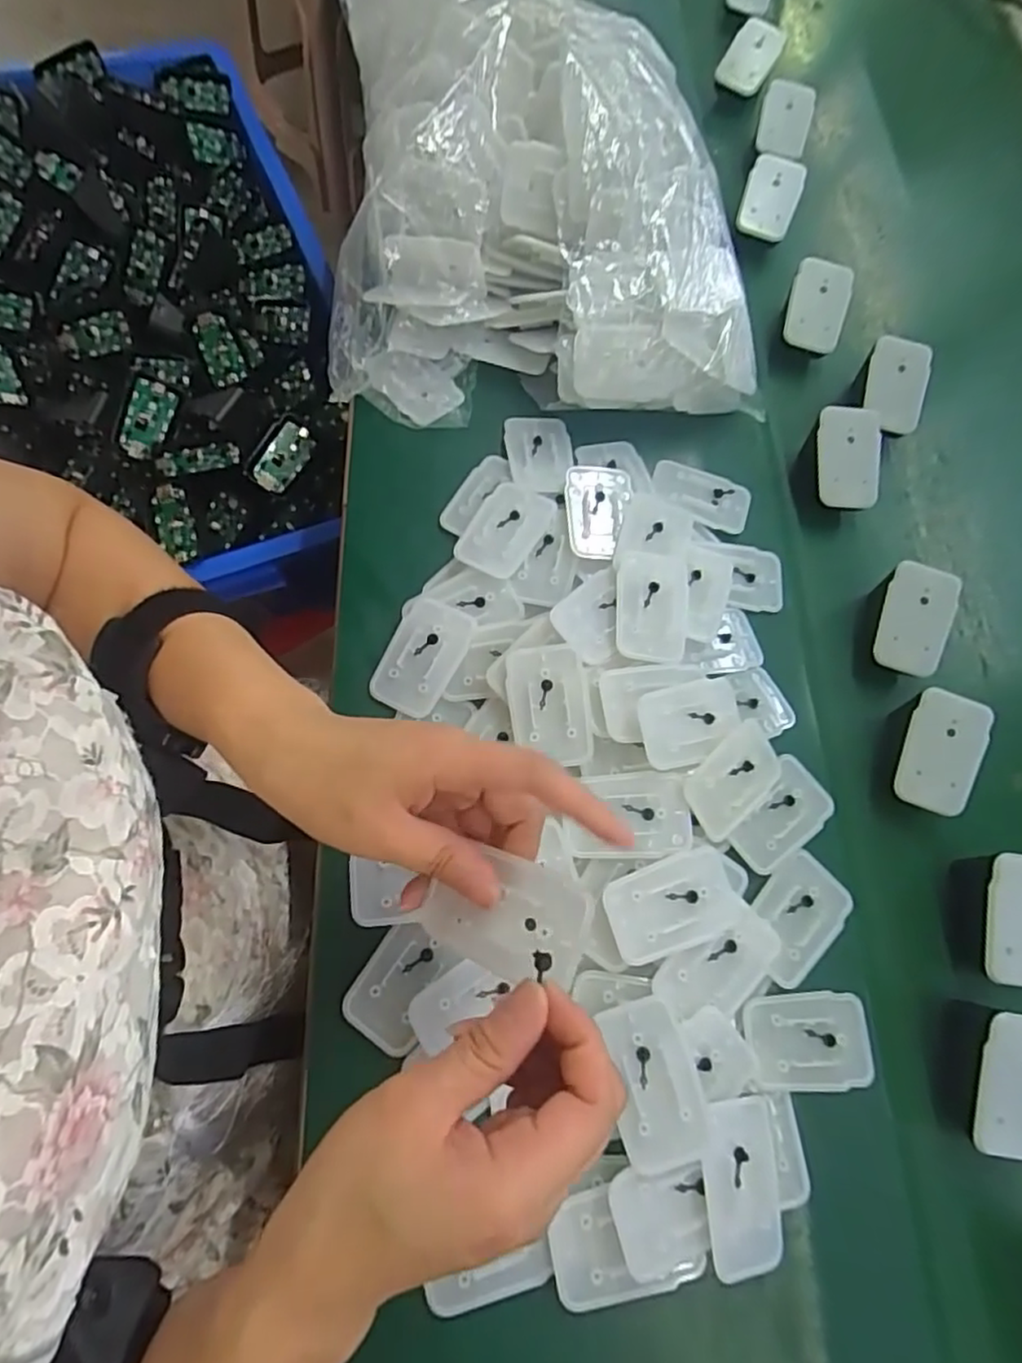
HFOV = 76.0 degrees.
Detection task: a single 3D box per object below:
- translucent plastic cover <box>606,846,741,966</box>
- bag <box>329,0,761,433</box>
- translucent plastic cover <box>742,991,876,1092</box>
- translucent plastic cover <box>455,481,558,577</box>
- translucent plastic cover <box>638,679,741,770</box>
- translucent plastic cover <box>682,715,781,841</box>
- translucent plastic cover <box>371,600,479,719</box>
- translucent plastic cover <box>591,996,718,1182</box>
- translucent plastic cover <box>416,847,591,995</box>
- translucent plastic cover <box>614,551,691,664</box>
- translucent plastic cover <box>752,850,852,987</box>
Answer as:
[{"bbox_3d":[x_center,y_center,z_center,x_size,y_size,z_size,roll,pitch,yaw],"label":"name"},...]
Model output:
[{"bbox_3d":[0.085,0.118,0.343,0.069,0.013,0.043,-16,73,-12],"label":"translucent plastic cover"},{"bbox_3d":[0.027,-0.331,0.458,0.312,0.135,0.278,7,70,-5],"label":"bag"},{"bbox_3d":[0.157,0.189,0.343,0.068,0.009,0.045,1,70,-7],"label":"translucent plastic cover"},{"bbox_3d":[-0.004,-0.099,0.424,0.045,0.013,0.069,30,73,8],"label":"translucent plastic cover"},{"bbox_3d":[0.103,0.023,0.367,0.062,0.007,0.042,-11,88,-15],"label":"translucent plastic cover"},{"bbox_3d":[0.127,0.054,0.371,0.069,0.006,0.041,-39,99,-21],"label":"translucent plastic cover"},{"bbox_3d":[-0.053,-0.015,0.391,0.044,0.010,0.070,26,69,3],"label":"translucent plastic cover"},{"bbox_3d":[0.069,0.194,0.316,0.041,0.011,0.070,-10,72,-10],"label":"translucent plastic cover"},{"bbox_3d":[-0.004,0.093,0.262,0.070,0.006,0.043,11,84,25],"label":"translucent plastic cover"},{"bbox_3d":[0.086,-0.045,0.397,0.046,0.006,0.070,10,76,-10],"label":"translucent plastic cover"},{"bbox_3d":[0.159,0.131,0.365,0.067,0.010,0.045,-41,80,-18],"label":"translucent plastic cover"}]

